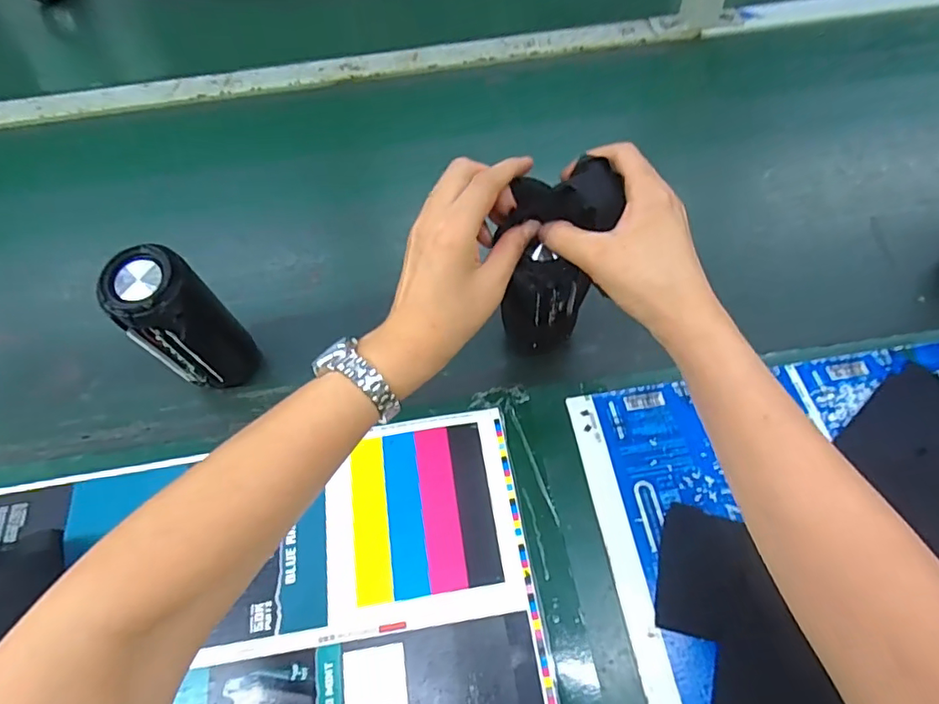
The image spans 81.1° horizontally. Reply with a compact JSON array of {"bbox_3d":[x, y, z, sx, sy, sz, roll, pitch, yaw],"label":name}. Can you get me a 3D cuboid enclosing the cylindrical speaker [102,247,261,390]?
[{"bbox_3d":[-0.230,-0.016,0.452,0.056,0.150,0.070,39,67,22],"label":"cylindrical speaker"}]

